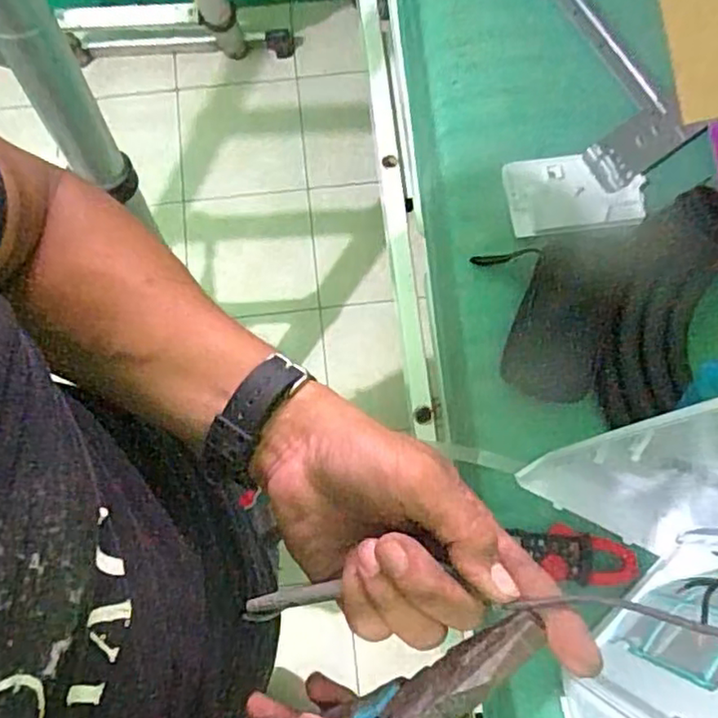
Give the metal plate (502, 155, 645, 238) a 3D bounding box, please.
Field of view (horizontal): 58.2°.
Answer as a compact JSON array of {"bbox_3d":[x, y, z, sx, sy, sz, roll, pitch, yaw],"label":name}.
[{"bbox_3d":[0.266,-0.204,0.796,0.162,0.009,0.094,-6,79,-1],"label":"metal plate"}]

